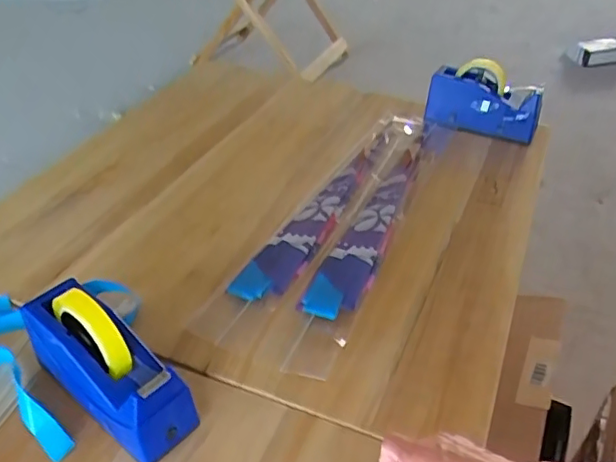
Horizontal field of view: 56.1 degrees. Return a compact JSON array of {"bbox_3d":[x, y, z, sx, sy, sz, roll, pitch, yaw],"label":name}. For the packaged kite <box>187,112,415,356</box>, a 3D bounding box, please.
[{"bbox_3d":[0.035,-0.042,0.883,0.074,0.020,0.606,19,42,22],"label":"packaged kite"}]

